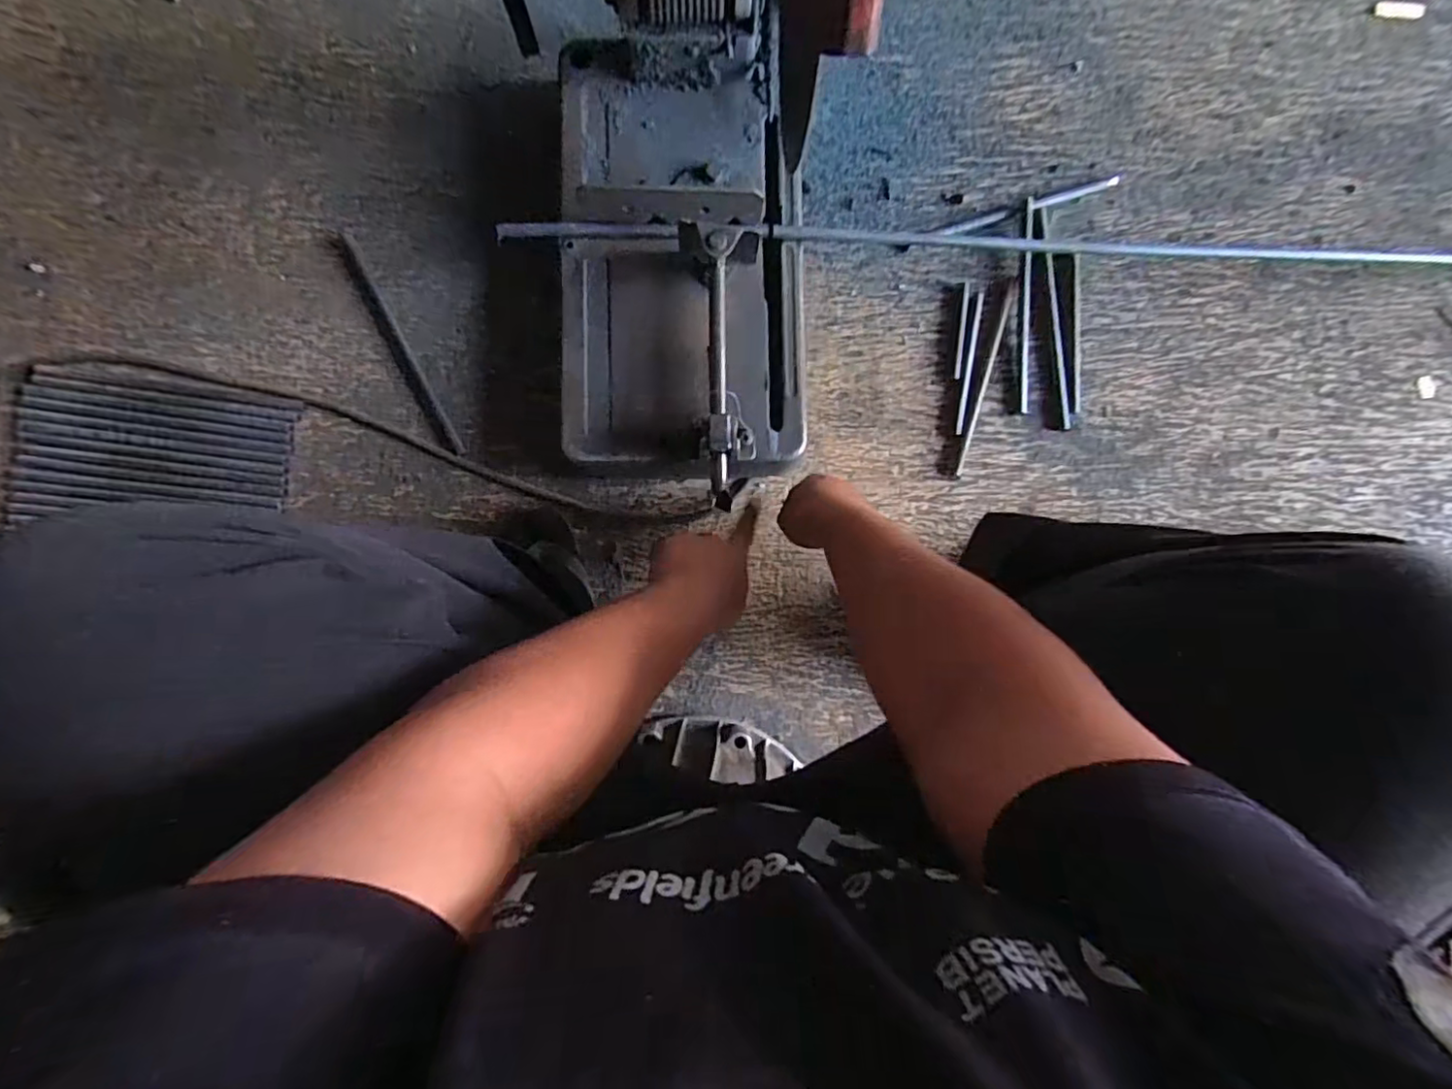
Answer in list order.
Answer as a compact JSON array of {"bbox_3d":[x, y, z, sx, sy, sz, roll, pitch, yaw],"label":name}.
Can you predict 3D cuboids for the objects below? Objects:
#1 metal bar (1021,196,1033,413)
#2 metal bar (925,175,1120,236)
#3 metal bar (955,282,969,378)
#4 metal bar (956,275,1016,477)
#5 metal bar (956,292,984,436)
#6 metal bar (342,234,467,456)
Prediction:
[{"bbox_3d":[0.348,-0.277,0.707,0.010,0.012,0.244,1,88,-2],"label":"metal bar"},{"bbox_3d":[0.346,-0.390,0.707,0.225,0.006,0.014,-17,89,-3],"label":"metal bar"},{"bbox_3d":[0.273,-0.248,0.709,0.007,0.004,0.111,7,88,-2],"label":"metal bar"},{"bbox_3d":[0.298,-0.192,0.700,0.011,0.004,0.228,16,88,-2],"label":"metal bar"},{"bbox_3d":[0.279,-0.207,0.702,0.011,0.005,0.162,9,88,-2],"label":"metal bar"},{"bbox_3d":[-0.362,-0.220,0.681,0.019,0.006,0.268,-27,90,-3],"label":"metal bar"}]

